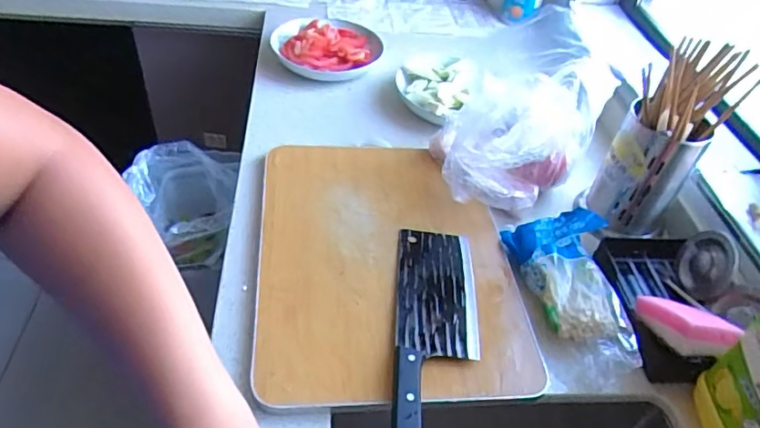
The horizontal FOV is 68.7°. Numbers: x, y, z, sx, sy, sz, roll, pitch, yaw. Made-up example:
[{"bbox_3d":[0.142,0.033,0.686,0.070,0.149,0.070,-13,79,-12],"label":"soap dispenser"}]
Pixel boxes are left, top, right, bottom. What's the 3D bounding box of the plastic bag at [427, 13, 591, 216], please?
[{"bbox_3d":[0.188,-0.143,0.756,0.190,0.194,0.283,15,45,9],"label":"plastic bag"}]

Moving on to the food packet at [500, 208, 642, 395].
[{"bbox_3d":[0.218,0.083,0.630,0.105,0.047,0.216,0,44,-6],"label":"food packet"}]

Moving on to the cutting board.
[{"bbox_3d":[0.009,0.044,0.679,0.304,0.029,0.396,-1,45,-9],"label":"cutting board"}]

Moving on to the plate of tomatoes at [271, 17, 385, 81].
[{"bbox_3d":[-0.095,-0.301,1.001,0.190,0.054,0.183,3,44,-3],"label":"plate of tomatoes"}]

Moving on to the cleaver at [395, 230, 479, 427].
[{"bbox_3d":[0.062,0.116,0.590,0.088,0.029,0.284,5,44,-1],"label":"cleaver"}]

